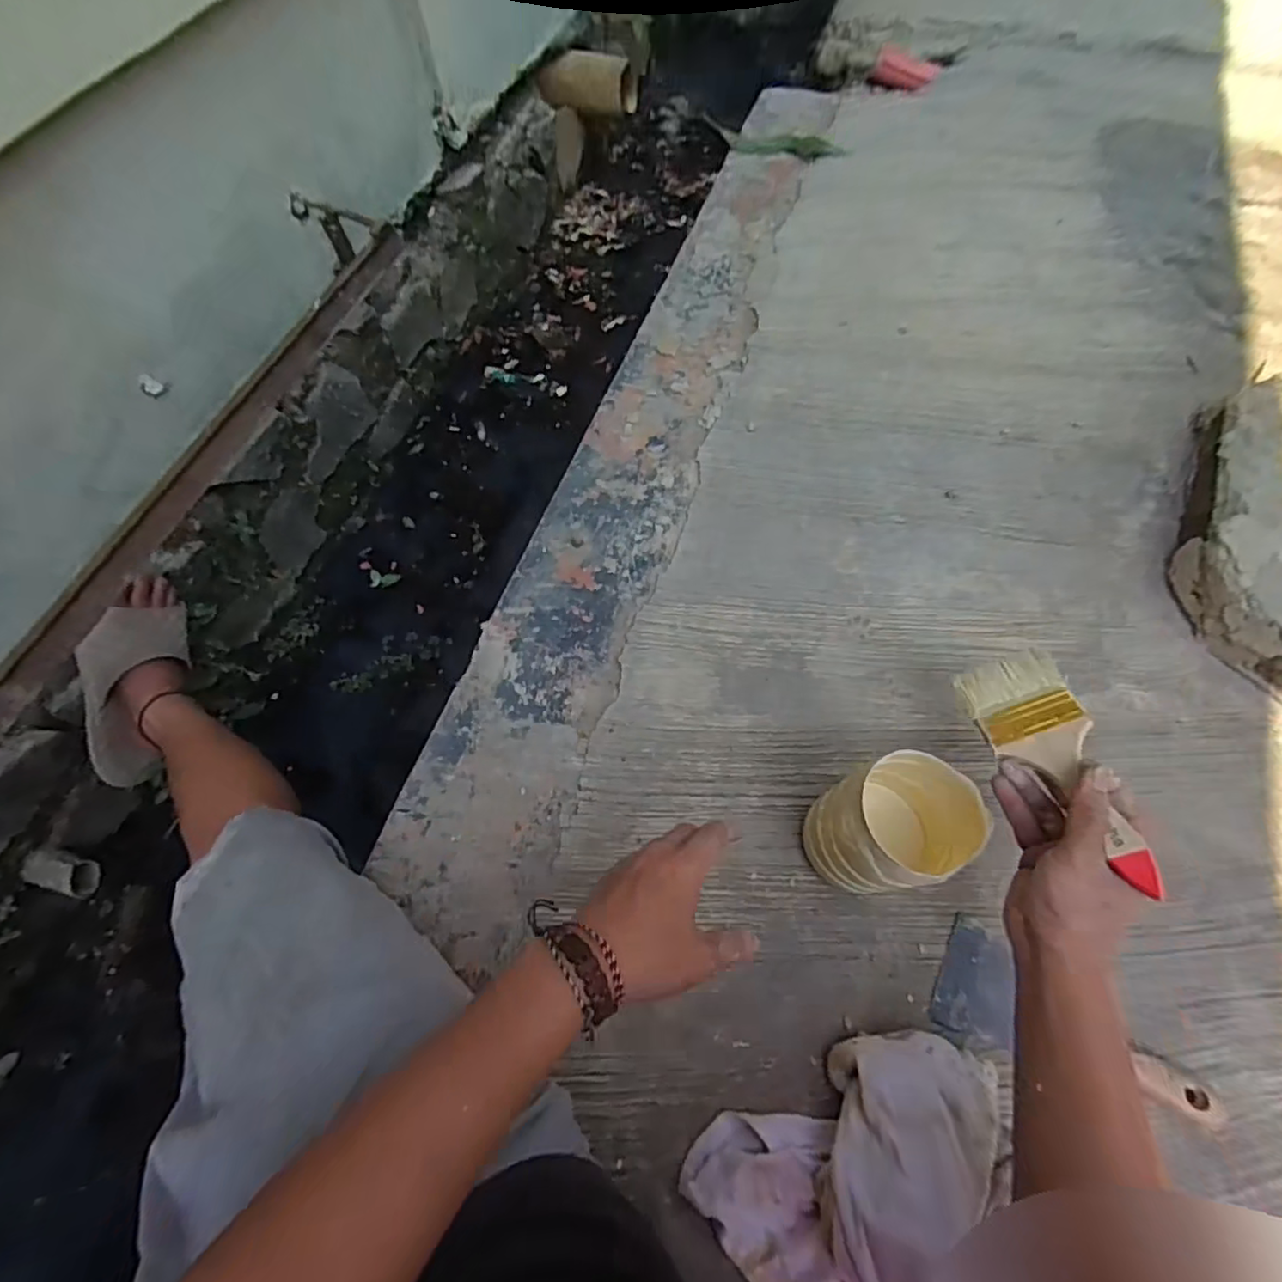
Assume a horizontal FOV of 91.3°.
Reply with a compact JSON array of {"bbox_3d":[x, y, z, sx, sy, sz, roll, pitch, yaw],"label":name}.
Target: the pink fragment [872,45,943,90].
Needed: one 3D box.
[{"bbox_3d":[0.489,-1.051,1.157,0.051,0.035,0.137,-34,70,-16],"label":"pink fragment"}]

